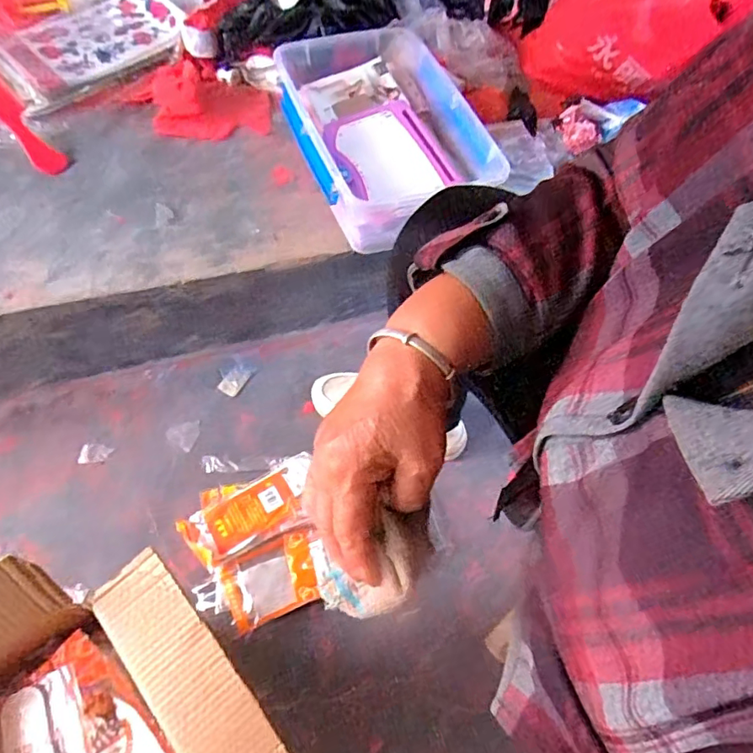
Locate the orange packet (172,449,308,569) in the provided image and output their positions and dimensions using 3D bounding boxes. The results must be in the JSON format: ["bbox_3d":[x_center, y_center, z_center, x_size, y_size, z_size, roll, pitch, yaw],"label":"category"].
[{"bbox_3d":[-0.168,0.183,0.735,0.188,0.039,0.100,-28,64,-18],"label":"orange packet"}]

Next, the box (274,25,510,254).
[{"bbox_3d":[0.011,-0.376,0.817,0.276,0.107,0.396,-14,62,-13],"label":"box"}]

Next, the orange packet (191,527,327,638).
[{"bbox_3d":[-0.147,0.266,0.690,0.166,0.025,0.091,-20,62,-14],"label":"orange packet"}]

